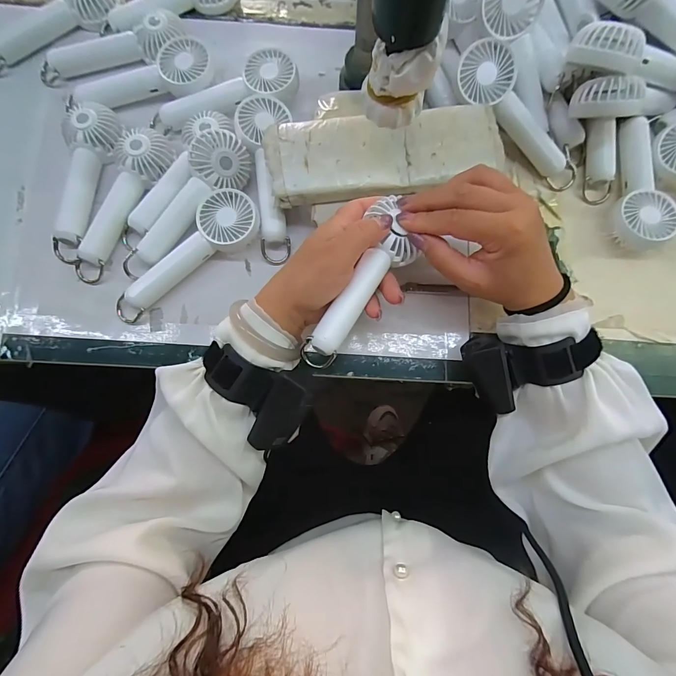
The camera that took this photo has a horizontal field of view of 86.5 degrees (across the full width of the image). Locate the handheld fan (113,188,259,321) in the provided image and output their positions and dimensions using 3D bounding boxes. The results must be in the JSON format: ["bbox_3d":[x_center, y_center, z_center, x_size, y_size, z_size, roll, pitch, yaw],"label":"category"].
[{"bbox_3d":[-0.148,-0.080,0.349,0.162,0.030,0.055,-38,83,-6],"label":"handheld fan"}]

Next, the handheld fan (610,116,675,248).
[{"bbox_3d":[0.309,-0.156,0.364,0.051,0.030,0.138,14,81,2],"label":"handheld fan"}]

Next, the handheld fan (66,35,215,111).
[{"bbox_3d":[-0.213,-0.278,0.380,0.161,0.032,0.055,-11,81,-2],"label":"handheld fan"}]

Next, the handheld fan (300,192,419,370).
[{"bbox_3d":[0.019,-0.042,0.296,0.047,0.026,0.150,32,86,5],"label":"handheld fan"}]

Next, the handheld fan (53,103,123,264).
[{"bbox_3d":[-0.258,-0.158,0.361,0.047,0.035,0.162,9,80,1],"label":"handheld fan"}]

